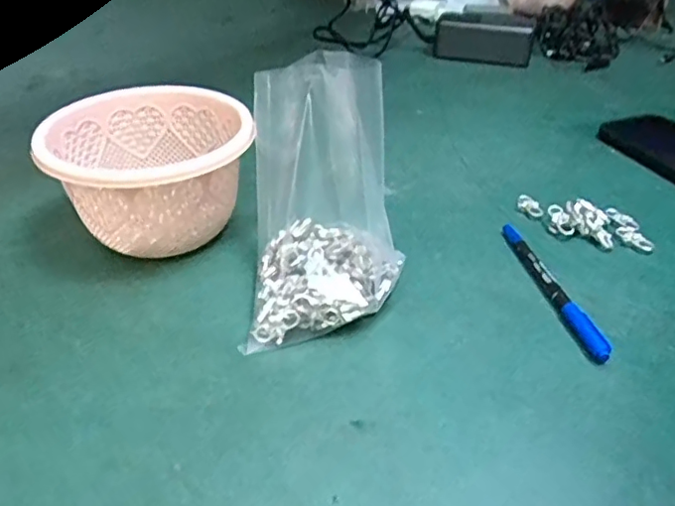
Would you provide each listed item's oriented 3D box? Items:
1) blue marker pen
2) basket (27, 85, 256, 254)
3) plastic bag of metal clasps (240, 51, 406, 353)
[{"bbox_3d":[0.146,0.022,0.404,0.013,0.009,0.137,-7,38,-11],"label":"blue marker pen"},{"bbox_3d":[-0.137,-0.059,0.444,0.137,0.088,0.128,-9,38,-14],"label":"basket"},{"bbox_3d":[-0.007,-0.043,0.375,0.094,0.145,0.133,-2,37,-5],"label":"plastic bag of metal clasps"}]

